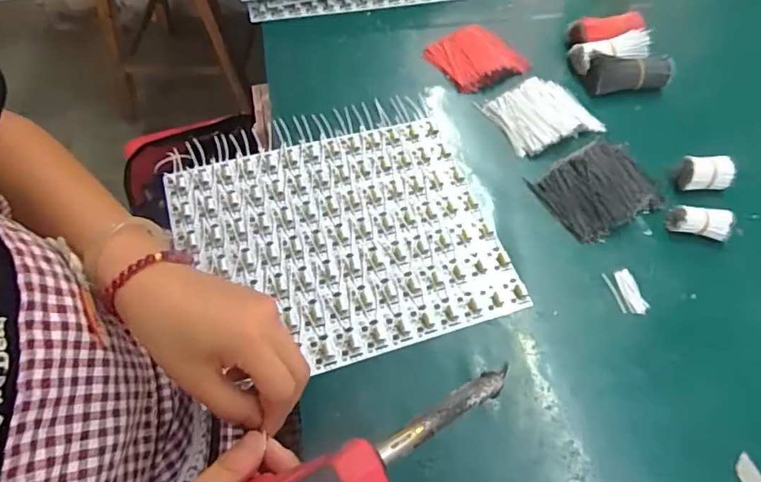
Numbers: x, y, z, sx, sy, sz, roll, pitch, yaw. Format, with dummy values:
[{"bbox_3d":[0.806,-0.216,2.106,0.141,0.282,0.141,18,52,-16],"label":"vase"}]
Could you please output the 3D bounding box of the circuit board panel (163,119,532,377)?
[{"bbox_3d":[-0.040,-0.002,0.499,0.282,0.022,0.243,-17,60,-9],"label":"circuit board panel"}]

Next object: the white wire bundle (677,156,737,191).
[{"bbox_3d":[0.336,-0.068,0.542,0.052,0.029,0.027,0,59,1],"label":"white wire bundle"}]

